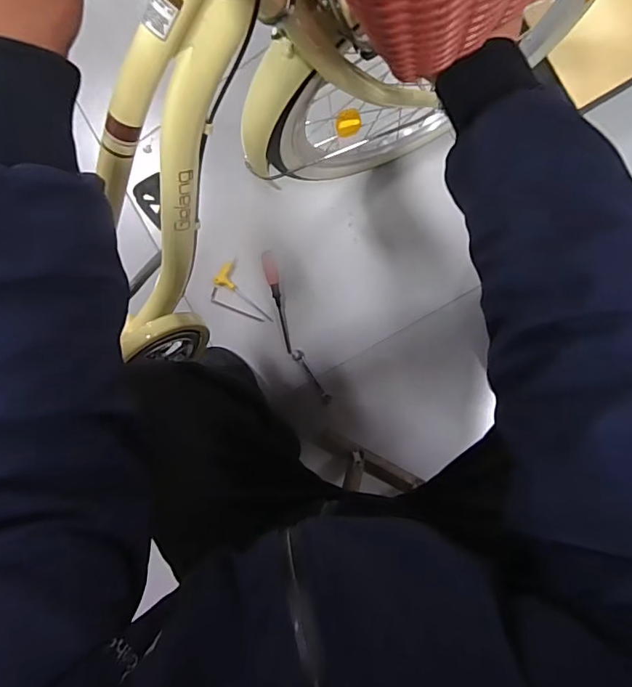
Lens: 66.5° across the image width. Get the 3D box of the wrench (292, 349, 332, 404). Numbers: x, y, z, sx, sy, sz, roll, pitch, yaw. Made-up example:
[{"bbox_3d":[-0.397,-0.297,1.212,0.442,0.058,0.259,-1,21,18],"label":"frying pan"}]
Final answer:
[{"bbox_3d":[-0.008,0.066,0.962,0.023,0.006,0.121,-33,88,10],"label":"wrench"}]

